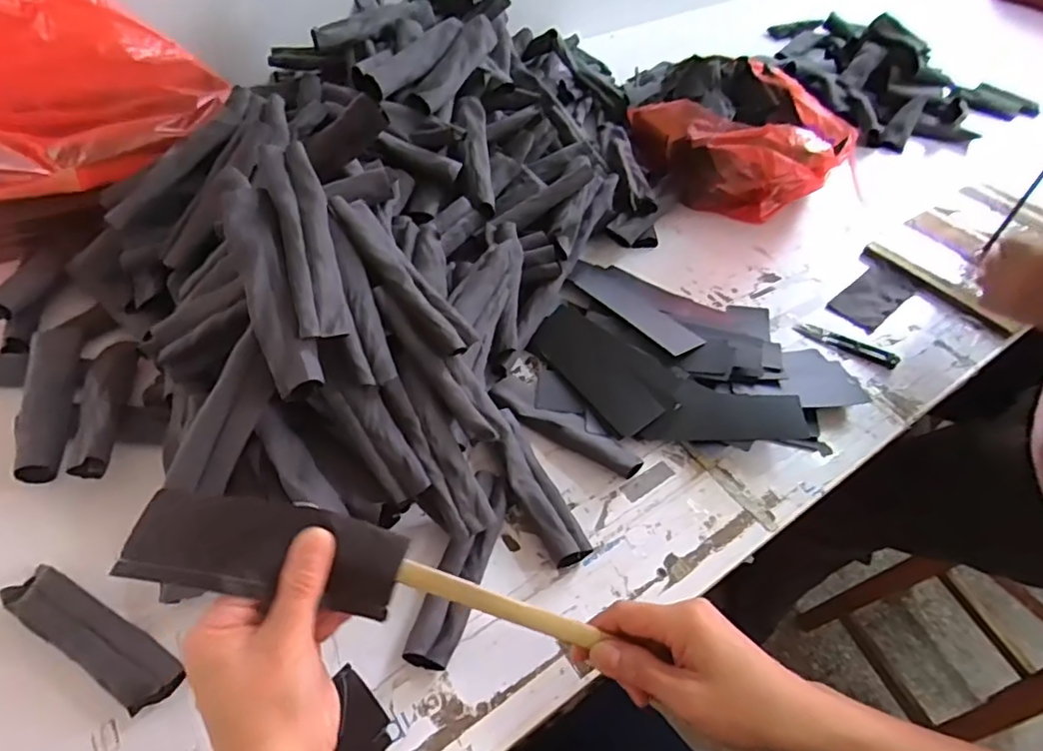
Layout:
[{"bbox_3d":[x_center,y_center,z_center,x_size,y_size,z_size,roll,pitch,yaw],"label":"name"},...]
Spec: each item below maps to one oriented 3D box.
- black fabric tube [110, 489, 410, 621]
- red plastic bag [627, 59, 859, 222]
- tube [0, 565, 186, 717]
[{"bbox_3d":[-0.140,0.097,0.326,0.143,0.026,0.051,12,78,-11],"label":"black fabric tube"},{"bbox_3d":[0.291,-0.314,0.775,0.249,0.118,0.235,-7,52,-8],"label":"red plastic bag"},{"bbox_3d":[-0.289,0.176,0.396,0.144,0.018,0.035,26,54,17],"label":"tube"}]

